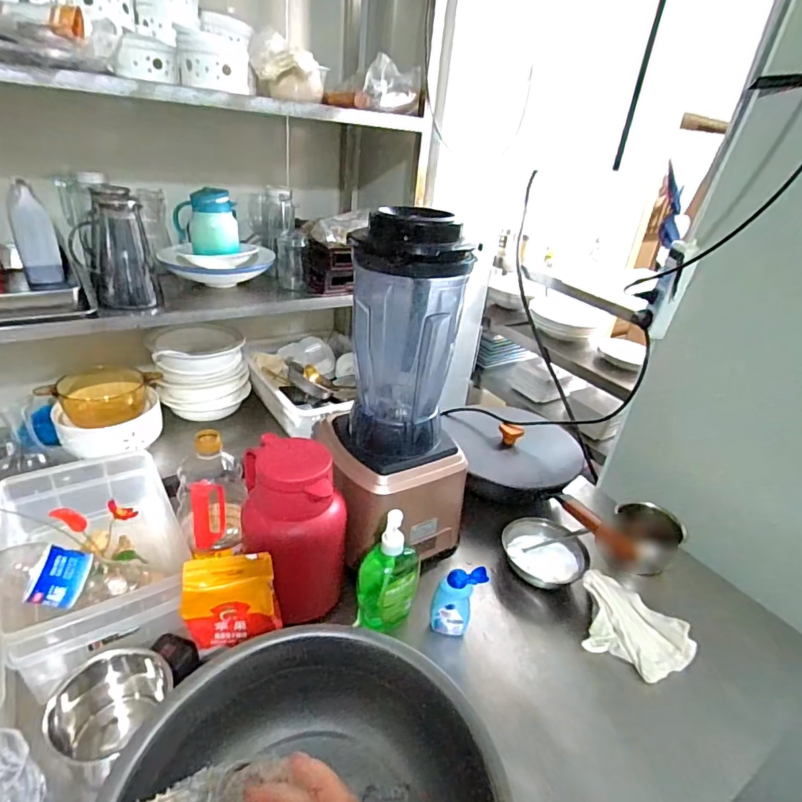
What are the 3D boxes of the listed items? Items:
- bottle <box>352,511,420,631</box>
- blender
[{"bbox_3d":[-0.018,0.246,0.680,0.082,0.205,0.047,9,29,4],"label":"bottle"},{"bbox_3d":[0.007,-0.002,0.718,0.197,0.489,0.188,-9,33,-27],"label":"blender"}]

